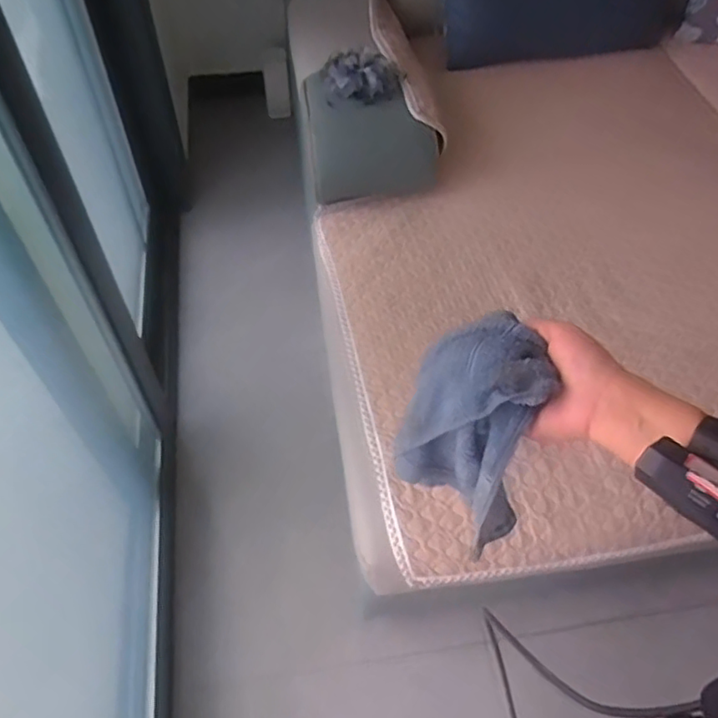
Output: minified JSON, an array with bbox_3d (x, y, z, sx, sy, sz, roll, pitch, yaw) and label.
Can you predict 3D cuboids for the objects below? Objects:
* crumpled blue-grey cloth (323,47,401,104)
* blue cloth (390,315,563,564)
[{"bbox_3d":[-0.001,-0.599,1.339,0.169,0.062,0.094,18,57,12],"label":"crumpled blue-grey cloth"},{"bbox_3d":[0.092,0.064,0.559,0.114,0.195,0.119,17,60,12],"label":"blue cloth"}]

